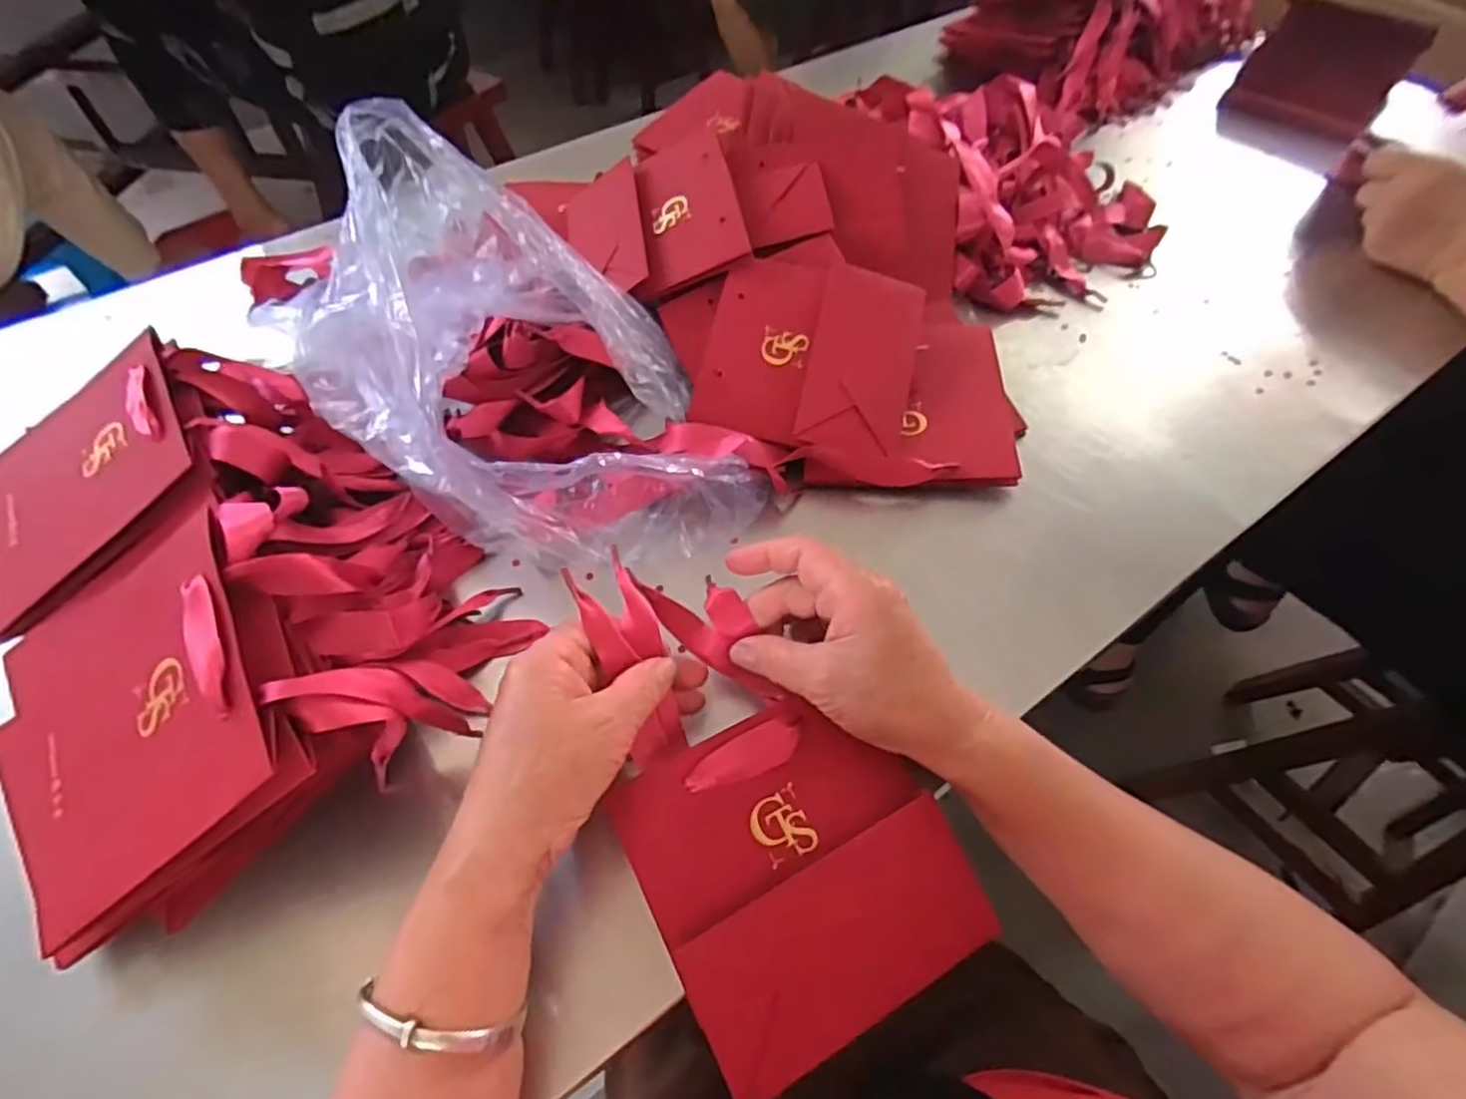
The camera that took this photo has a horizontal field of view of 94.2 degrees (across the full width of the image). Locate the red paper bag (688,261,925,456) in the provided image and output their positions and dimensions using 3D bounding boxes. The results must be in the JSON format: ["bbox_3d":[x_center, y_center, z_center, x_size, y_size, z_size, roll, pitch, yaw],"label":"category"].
[{"bbox_3d":[0.053,-0.134,0.464,0.137,0.014,0.140,12,72,3],"label":"red paper bag"}]

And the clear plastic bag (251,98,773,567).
[{"bbox_3d":[-0.111,-0.113,0.406,0.271,0.155,0.195,15,58,10],"label":"clear plastic bag"}]

